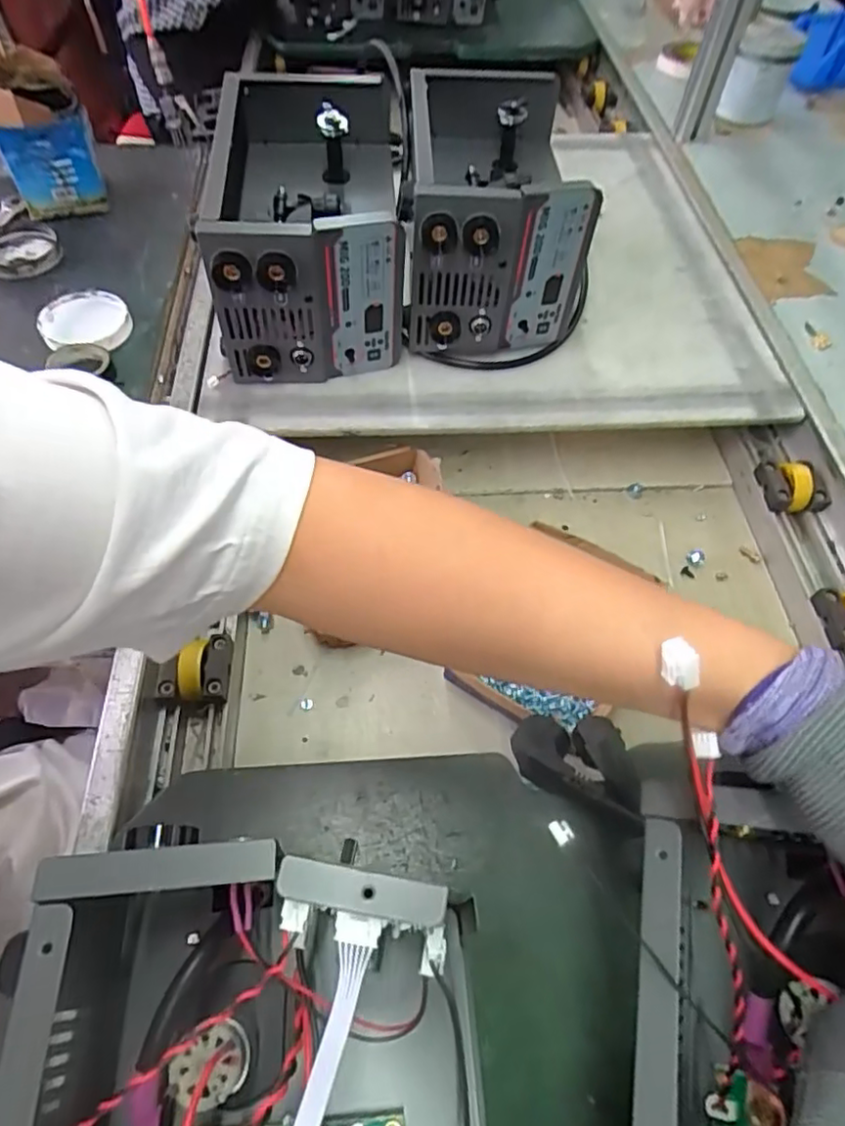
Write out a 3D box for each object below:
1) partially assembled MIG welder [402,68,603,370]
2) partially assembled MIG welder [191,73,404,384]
[{"bbox_3d":[0.074,-0.380,0.662,0.179,0.157,0.316,2,57,-1],"label":"partially assembled MIG welder"},{"bbox_3d":[-0.128,-0.371,0.648,0.202,0.158,0.370,-6,58,-6],"label":"partially assembled MIG welder"}]

